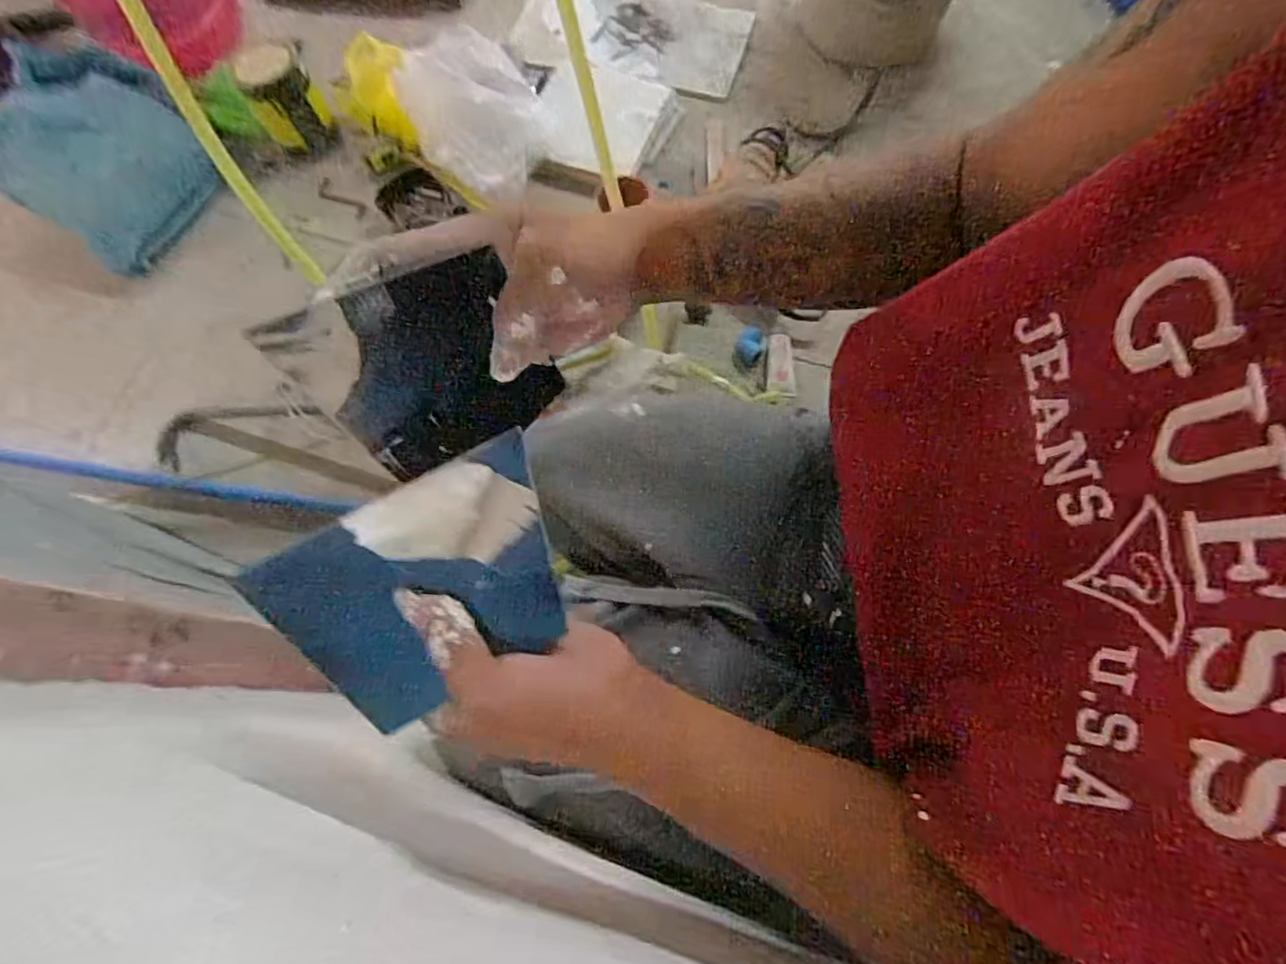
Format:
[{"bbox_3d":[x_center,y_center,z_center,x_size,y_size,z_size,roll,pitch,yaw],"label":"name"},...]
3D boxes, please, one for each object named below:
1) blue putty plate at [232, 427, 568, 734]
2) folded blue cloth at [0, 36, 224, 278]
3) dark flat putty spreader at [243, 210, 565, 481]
[{"bbox_3d":[-0.093,0.046,0.284,0.122,0.012,0.092,-30,97,-19],"label":"blue putty plate"},{"bbox_3d":[-0.812,-0.497,0.938,0.296,0.069,0.263,39,86,-19],"label":"folded blue cloth"},{"bbox_3d":[-0.094,-0.053,0.283,0.095,0.108,0.008,-37,56,-10],"label":"dark flat putty spreader"}]

